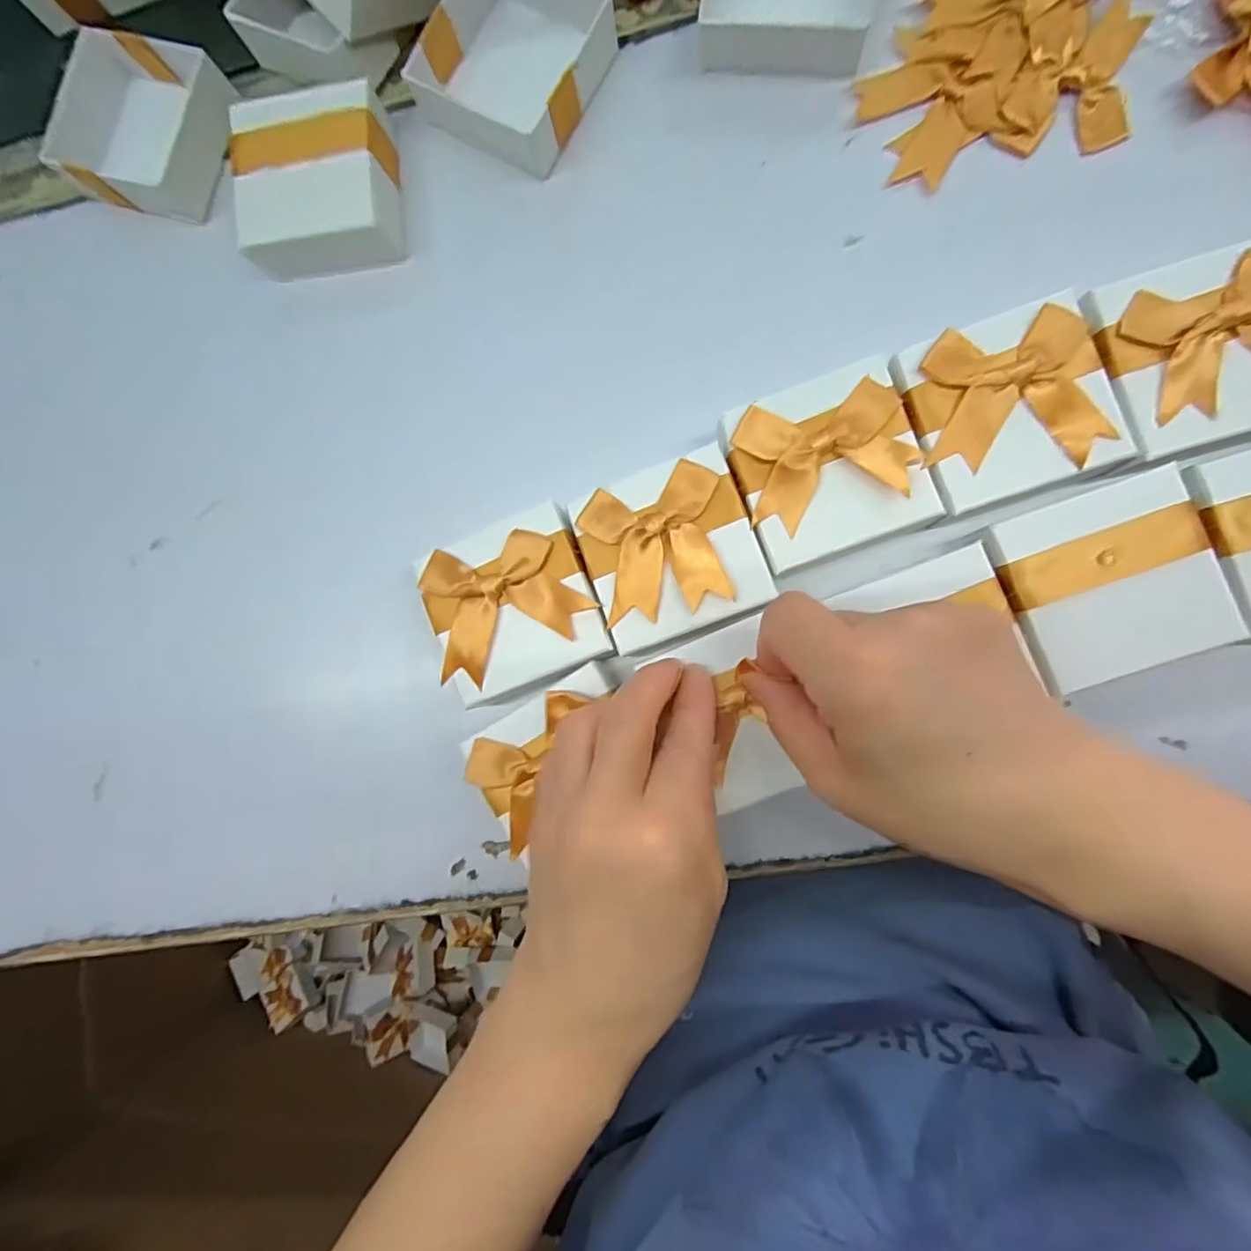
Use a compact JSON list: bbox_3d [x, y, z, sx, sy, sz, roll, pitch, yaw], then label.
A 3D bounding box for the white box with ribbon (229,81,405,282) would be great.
[{"bbox_3d":[-0.145,-0.208,0.289,0.070,0.023,0.072,-5,88,8],"label":"white box with ribbon"}]

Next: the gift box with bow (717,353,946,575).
[{"bbox_3d":[0.082,-0.065,0.255,0.074,0.035,0.071,-19,86,7],"label":"gift box with bow"}]

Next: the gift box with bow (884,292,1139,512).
[{"bbox_3d":[0.150,-0.085,0.245,0.071,0.032,0.067,-17,87,7],"label":"gift box with bow"}]

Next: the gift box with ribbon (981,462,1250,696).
[{"bbox_3d":[0.184,-0.017,0.238,0.071,0.027,0.068,-19,86,7],"label":"gift box with ribbon"}]

